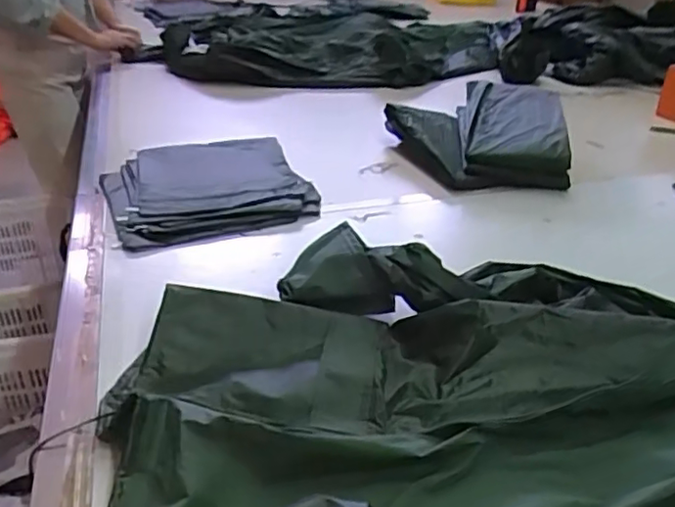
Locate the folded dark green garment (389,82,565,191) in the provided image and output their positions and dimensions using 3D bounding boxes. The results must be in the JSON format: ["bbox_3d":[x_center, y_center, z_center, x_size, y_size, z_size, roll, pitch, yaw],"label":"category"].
[{"bbox_3d":[0.264,-0.239,1.222,0.337,0.098,0.274,6,30,7],"label":"folded dark green garment"}]

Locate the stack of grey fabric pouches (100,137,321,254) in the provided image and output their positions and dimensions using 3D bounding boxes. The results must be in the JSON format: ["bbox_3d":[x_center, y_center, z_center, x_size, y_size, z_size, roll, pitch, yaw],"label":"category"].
[{"bbox_3d":[-0.226,-0.122,1.082,0.324,0.034,0.368,-10,32,-18],"label":"stack of grey fabric pouches"}]

